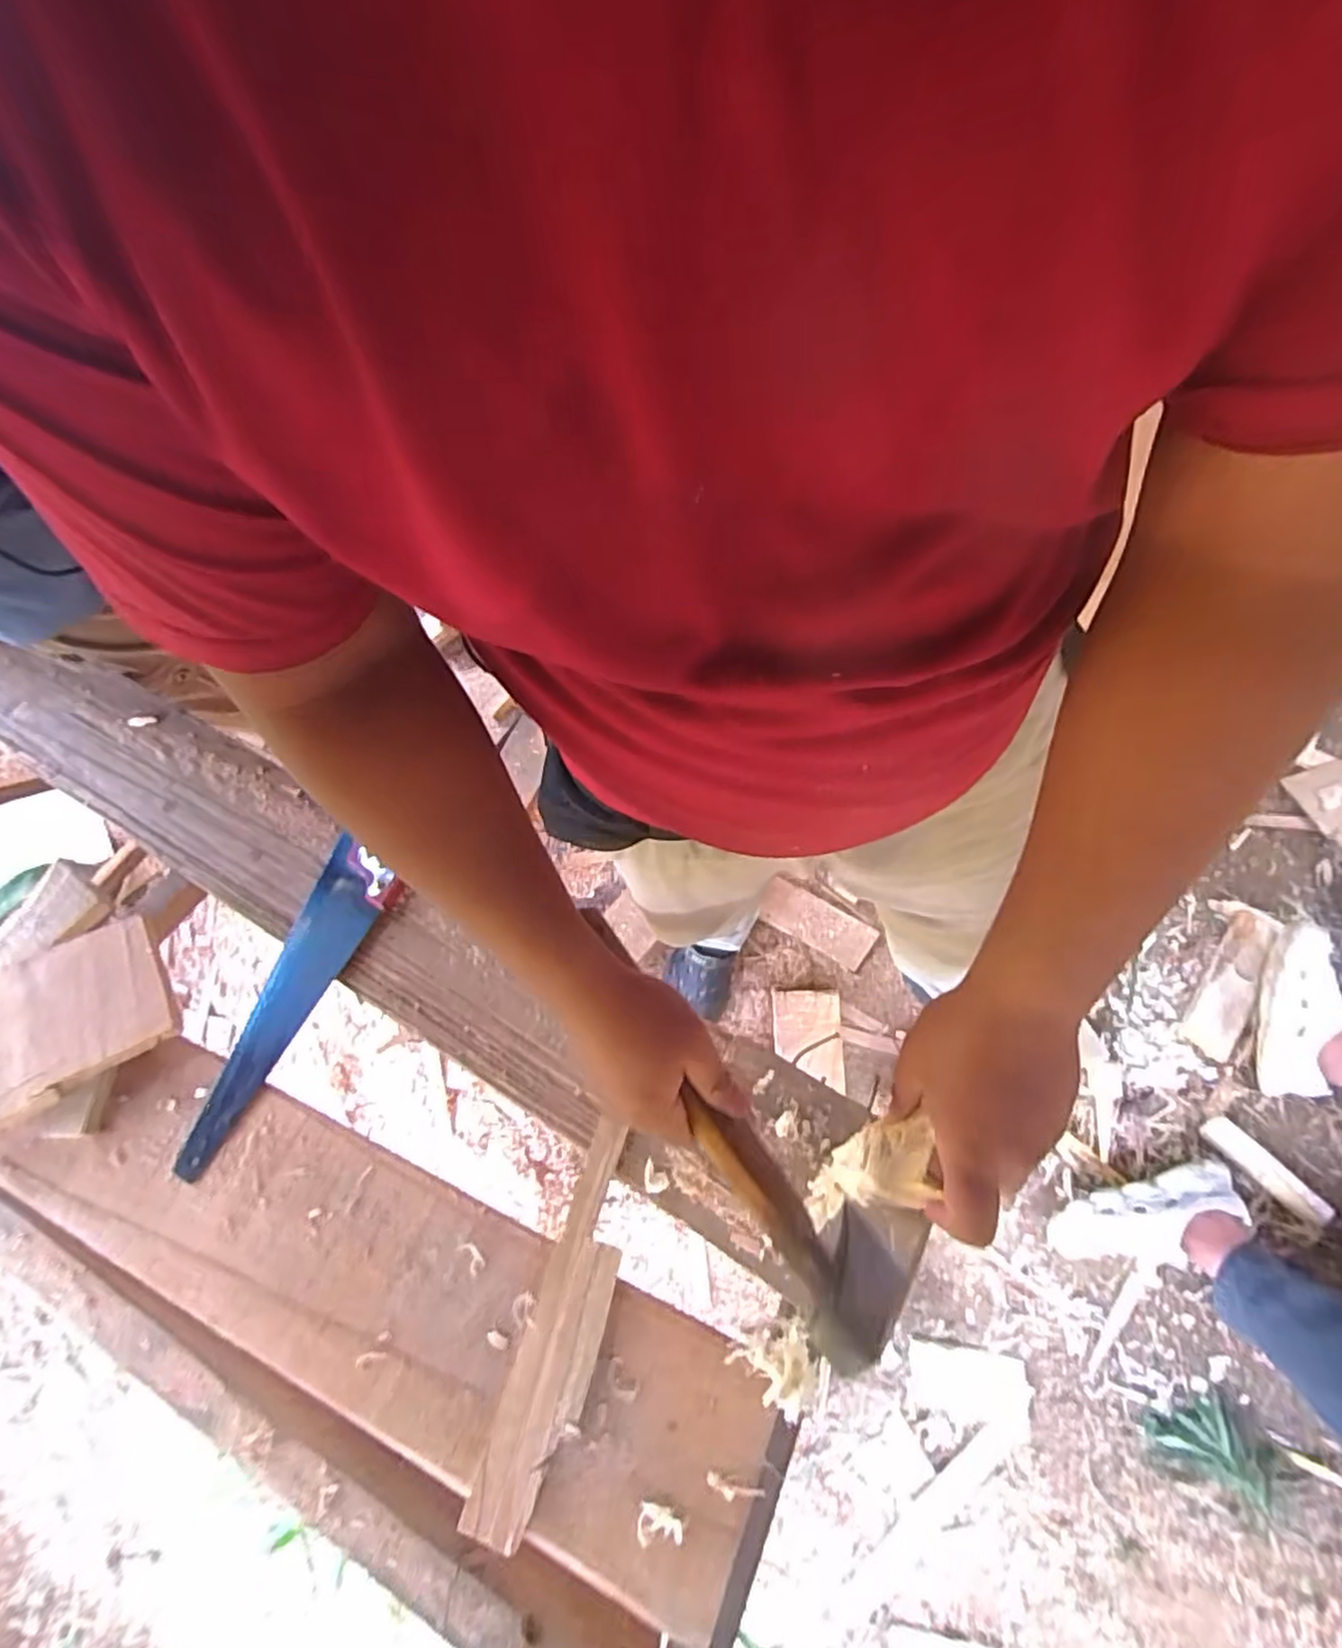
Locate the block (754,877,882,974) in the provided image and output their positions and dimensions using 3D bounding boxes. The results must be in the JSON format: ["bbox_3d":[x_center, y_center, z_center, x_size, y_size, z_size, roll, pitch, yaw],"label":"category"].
[{"bbox_3d":[0.274,0.186,1.313,0.213,0.017,0.089,28,70,15],"label":"block"}]

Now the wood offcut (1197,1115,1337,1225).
[{"bbox_3d":[0.939,0.543,1.100,0.043,0.013,0.190,-42,70,-15],"label":"wood offcut"}]

